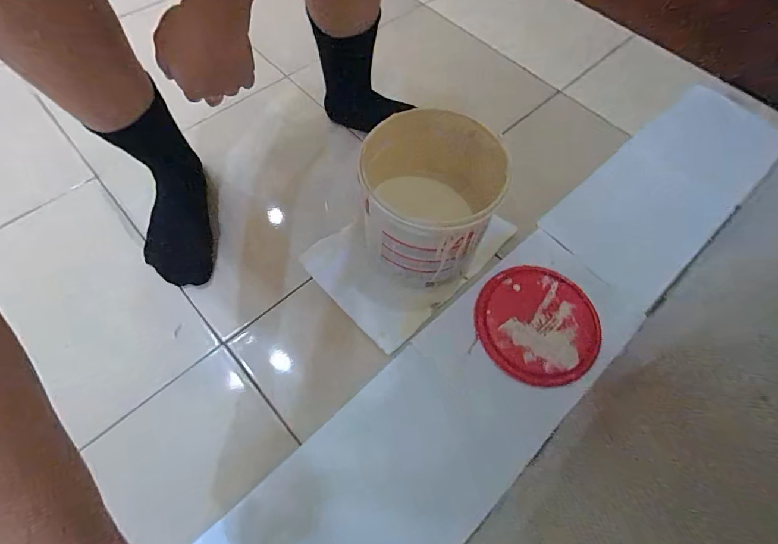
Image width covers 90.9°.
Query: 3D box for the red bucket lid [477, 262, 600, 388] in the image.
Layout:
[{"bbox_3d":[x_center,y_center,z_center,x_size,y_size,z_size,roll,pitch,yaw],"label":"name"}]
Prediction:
[{"bbox_3d":[0.212,0.071,0.553,0.167,0.026,0.171,1,64,-2],"label":"red bucket lid"}]

